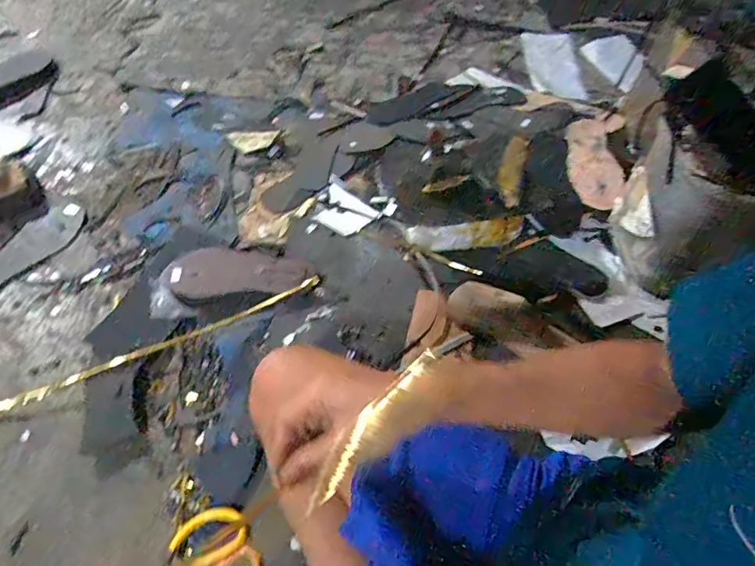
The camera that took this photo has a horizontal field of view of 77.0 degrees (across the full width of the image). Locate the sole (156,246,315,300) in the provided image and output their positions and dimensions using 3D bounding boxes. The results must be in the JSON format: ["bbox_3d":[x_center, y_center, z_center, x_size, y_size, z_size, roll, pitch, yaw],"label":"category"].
[{"bbox_3d":[-0.225,-0.022,0.772,0.231,0.016,0.090,-1,58,-5],"label":"sole"}]

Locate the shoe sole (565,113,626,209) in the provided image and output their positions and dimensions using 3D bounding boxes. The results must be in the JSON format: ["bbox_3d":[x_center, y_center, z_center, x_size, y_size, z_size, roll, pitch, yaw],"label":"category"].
[{"bbox_3d":[0.425,-0.259,0.928,0.108,0.046,0.280,17,57,7],"label":"shoe sole"}]

